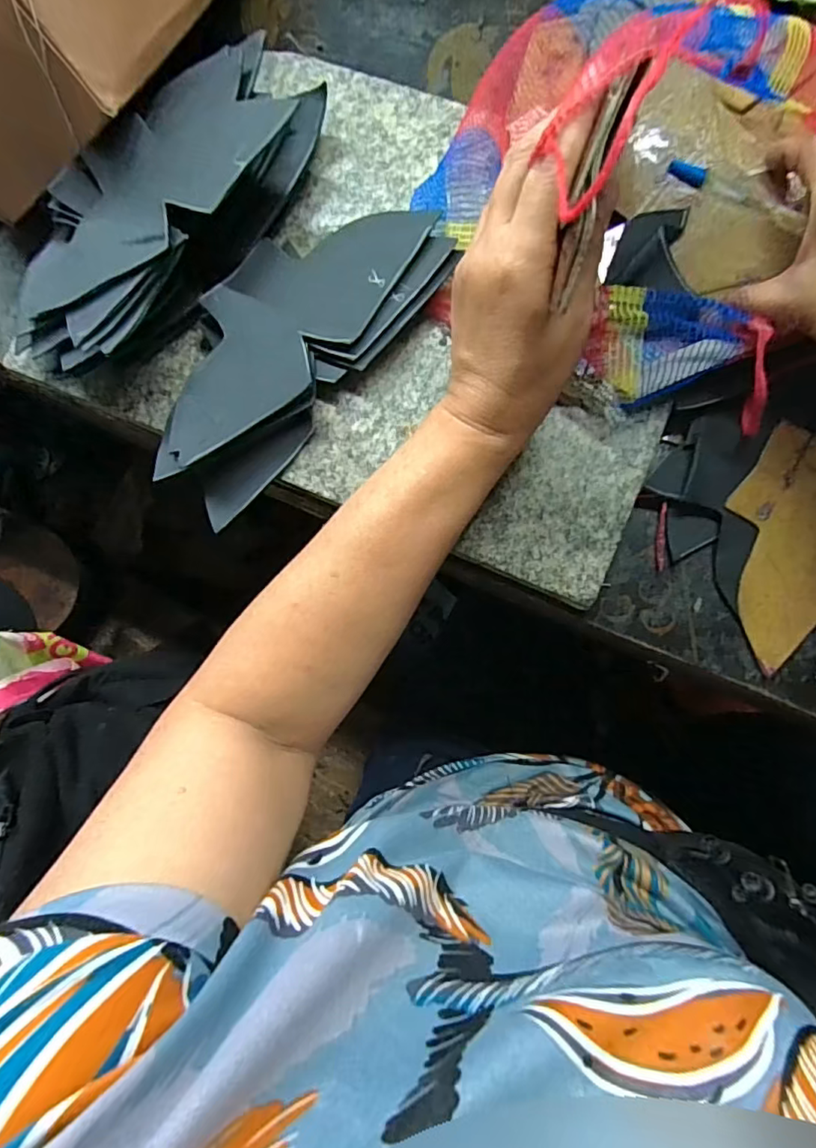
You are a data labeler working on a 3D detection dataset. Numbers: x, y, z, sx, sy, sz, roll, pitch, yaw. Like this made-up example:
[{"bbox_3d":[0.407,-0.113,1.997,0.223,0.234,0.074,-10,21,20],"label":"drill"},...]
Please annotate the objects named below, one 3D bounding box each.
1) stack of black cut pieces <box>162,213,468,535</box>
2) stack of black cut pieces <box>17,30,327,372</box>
[{"bbox_3d":[-0.074,-0.140,0.323,0.096,0.024,0.207,43,89,7],"label":"stack of black cut pieces"},{"bbox_3d":[-0.143,-0.216,0.322,0.098,0.048,0.229,38,88,7],"label":"stack of black cut pieces"}]

